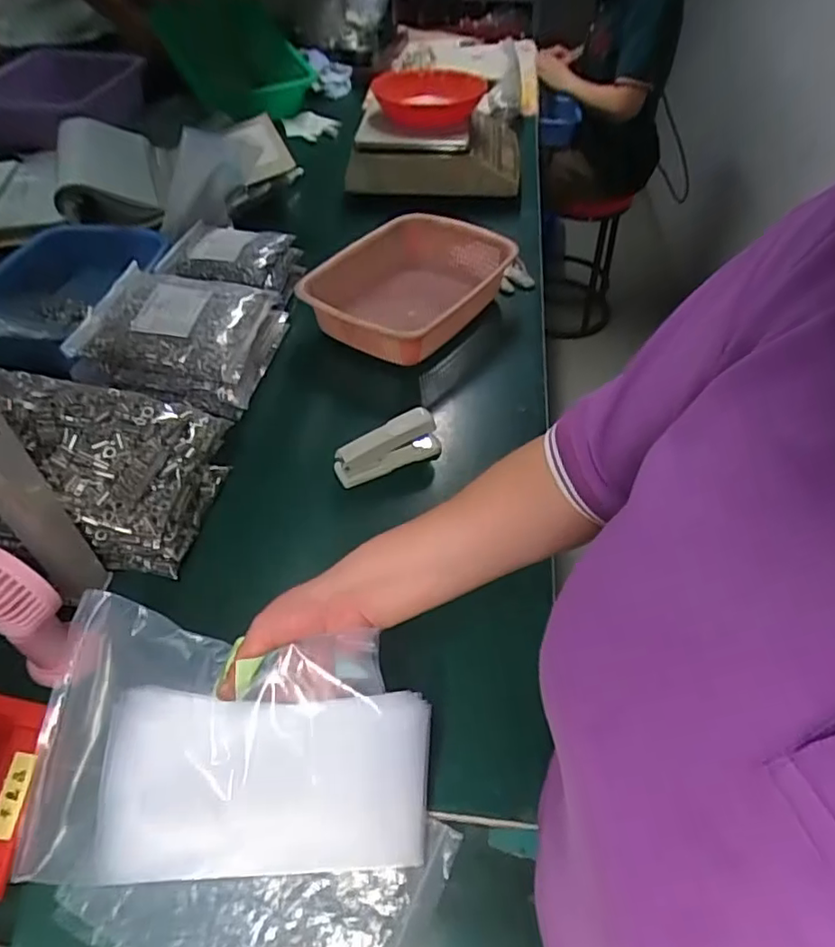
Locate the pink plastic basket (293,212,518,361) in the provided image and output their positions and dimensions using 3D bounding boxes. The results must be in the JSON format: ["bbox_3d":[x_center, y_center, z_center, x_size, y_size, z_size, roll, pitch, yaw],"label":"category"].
[{"bbox_3d":[-0.001,-0.272,0.903,0.230,0.098,0.306,33,55,24],"label":"pink plastic basket"}]

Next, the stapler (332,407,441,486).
[{"bbox_3d":[-0.033,-0.031,0.685,0.121,0.052,0.035,-23,53,-20],"label":"stapler"}]

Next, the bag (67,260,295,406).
[{"bbox_3d":[-0.313,-0.188,0.805,0.226,0.074,0.200,8,49,5],"label":"bag"}]

